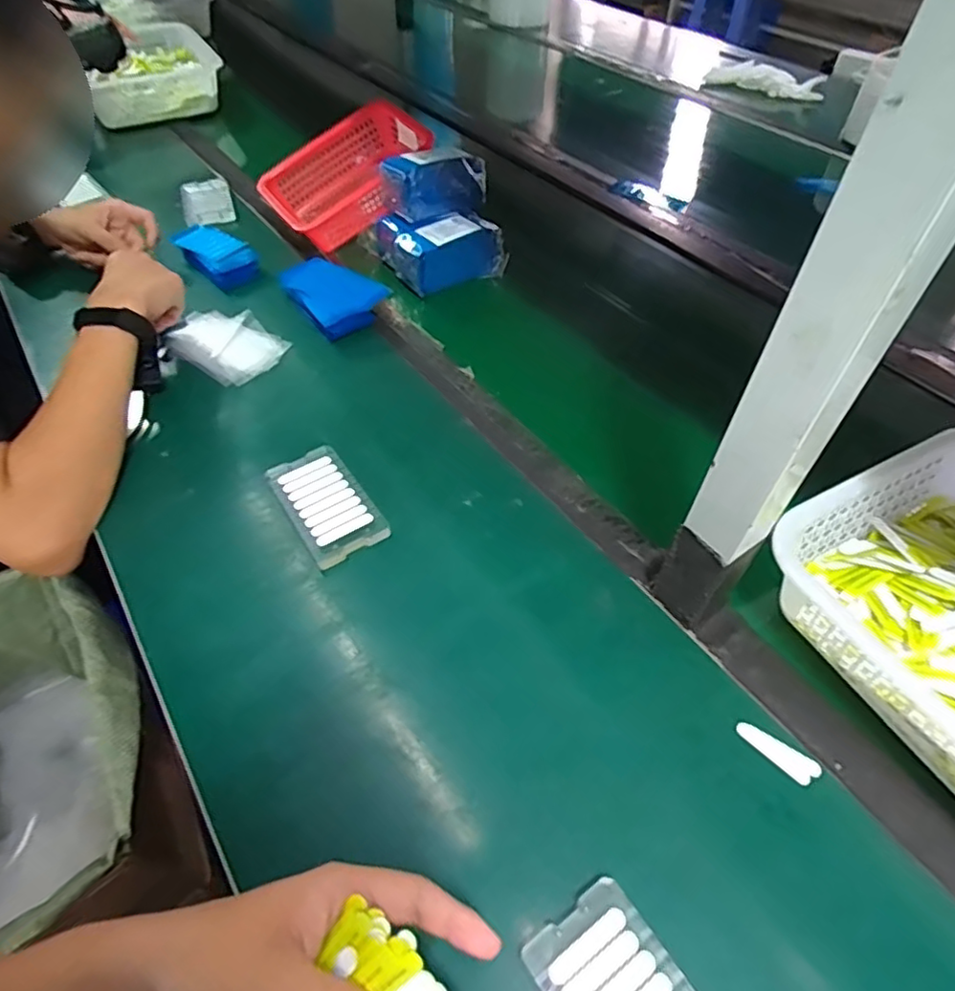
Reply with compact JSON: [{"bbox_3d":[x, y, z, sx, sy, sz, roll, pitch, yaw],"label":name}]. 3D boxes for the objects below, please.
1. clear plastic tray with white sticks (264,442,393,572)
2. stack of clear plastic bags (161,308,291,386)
[{"bbox_3d":[-0.136,0.006,0.551,0.068,0.010,0.121,-28,56,-22],"label":"clear plastic tray with white sticks"},{"bbox_3d":[-0.289,-0.179,0.715,0.137,0.009,0.097,33,57,24],"label":"stack of clear plastic bags"}]

